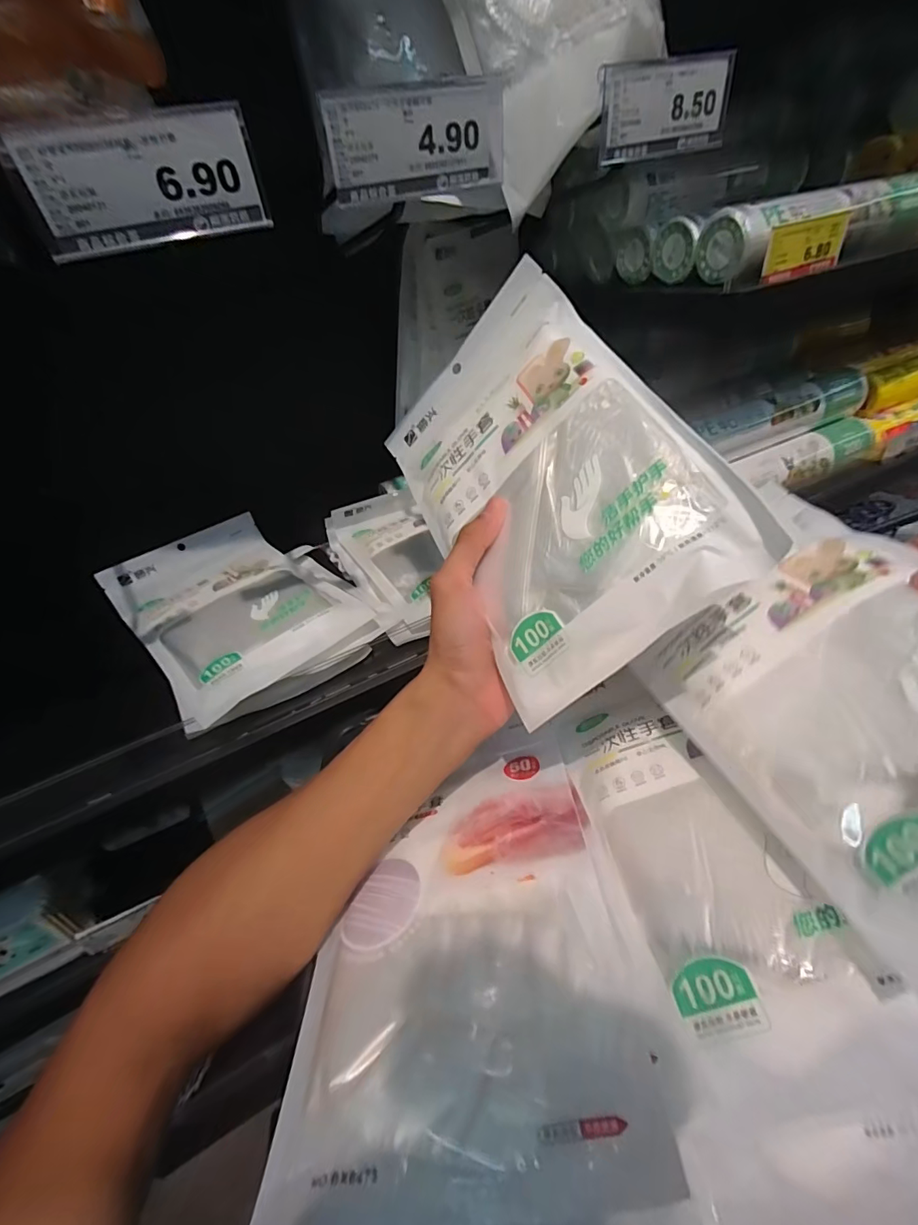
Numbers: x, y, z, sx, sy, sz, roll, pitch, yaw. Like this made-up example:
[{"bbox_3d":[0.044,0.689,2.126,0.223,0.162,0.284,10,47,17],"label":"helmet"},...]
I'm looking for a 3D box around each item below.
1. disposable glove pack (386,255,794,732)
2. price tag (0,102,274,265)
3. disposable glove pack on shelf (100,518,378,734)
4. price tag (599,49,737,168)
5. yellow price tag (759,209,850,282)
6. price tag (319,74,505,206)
[{"bbox_3d":[0.045,-0.087,0.302,0.016,0.157,0.260,15,40,-47],"label":"disposable glove pack"},{"bbox_3d":[-0.140,-0.192,0.220,0.098,0.044,0.005,-24,48,-15],"label":"price tag"},{"bbox_3d":[-0.217,-0.012,0.463,0.232,0.047,0.163,27,49,37],"label":"disposable glove pack on shelf"},{"bbox_3d":[0.130,-0.315,0.306,0.098,0.044,0.008,-19,38,-15],"label":"price tag"},{"bbox_3d":[0.293,-0.308,0.415,0.093,0.040,0.005,-22,40,-14],"label":"yellow price tag"},{"bbox_3d":[-0.022,-0.251,0.260,0.102,0.043,0.010,-22,39,-18],"label":"price tag"}]

